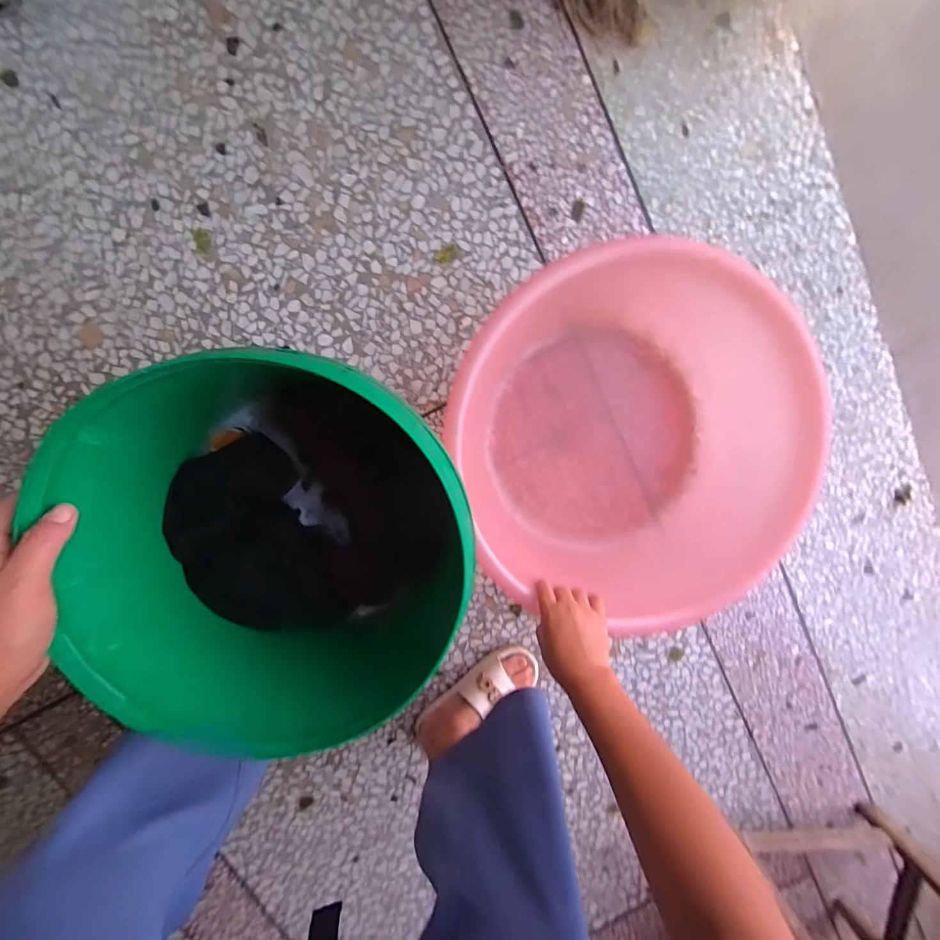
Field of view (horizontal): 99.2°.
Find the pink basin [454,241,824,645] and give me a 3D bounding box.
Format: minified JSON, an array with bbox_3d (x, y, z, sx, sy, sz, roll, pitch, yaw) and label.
[{"bbox_3d":[0.223,-0.048,0.589,0.430,0.197,0.439,4,97,-5],"label":"pink basin"}]

